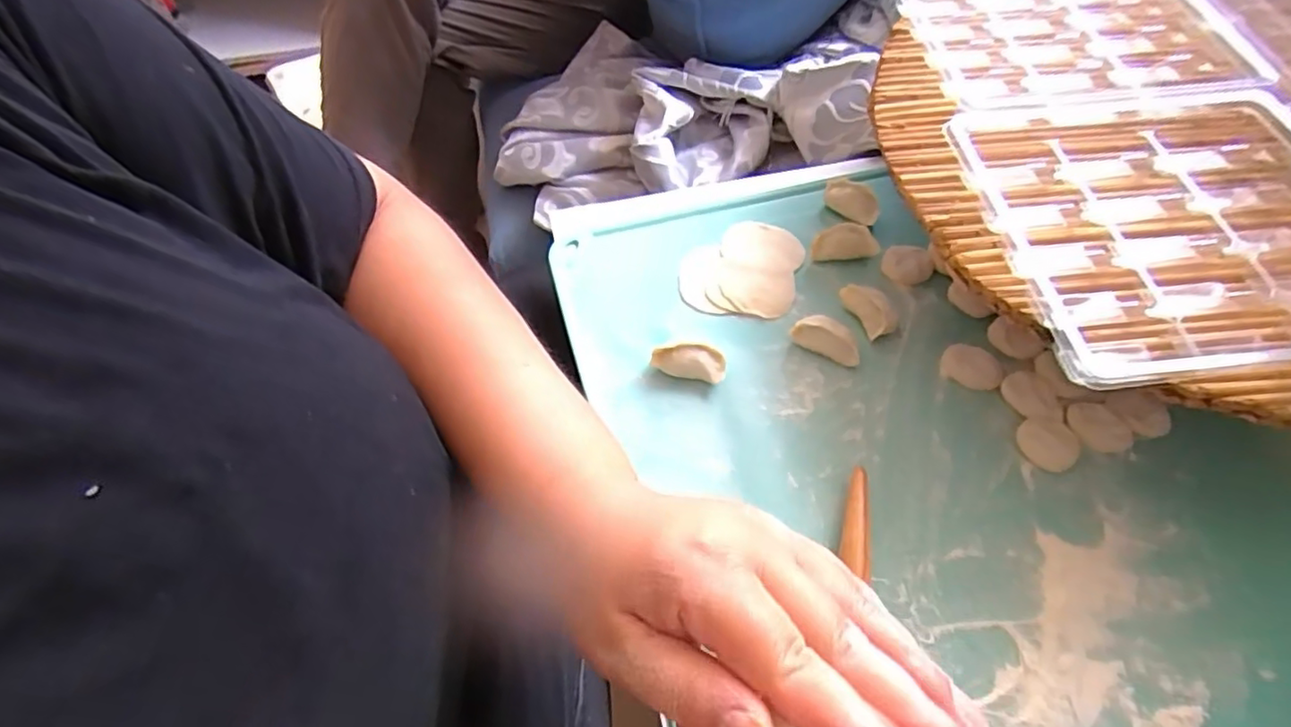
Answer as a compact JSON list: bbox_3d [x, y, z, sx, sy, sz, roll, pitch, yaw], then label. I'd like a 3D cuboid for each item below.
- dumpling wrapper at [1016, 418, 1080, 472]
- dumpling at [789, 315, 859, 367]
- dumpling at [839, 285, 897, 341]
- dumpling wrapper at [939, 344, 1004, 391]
[{"bbox_3d":[0.276,0.055,0.425,0.038,0.004,0.036,18,60,13],"label":"dumpling wrapper"},{"bbox_3d":[0.136,-0.018,0.463,0.052,0.026,0.018,28,63,18],"label":"dumpling"},{"bbox_3d":[0.172,-0.043,0.478,0.021,0.026,0.048,-21,60,-11],"label":"dumpling"},{"bbox_3d":[0.242,0.002,0.458,0.043,0.004,0.036,25,62,16],"label":"dumpling wrapper"}]

